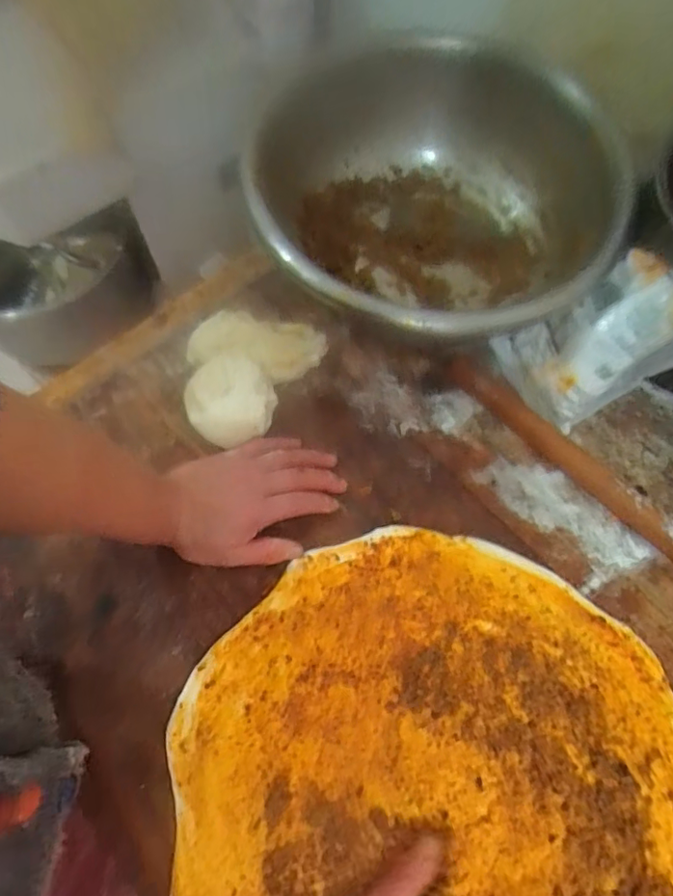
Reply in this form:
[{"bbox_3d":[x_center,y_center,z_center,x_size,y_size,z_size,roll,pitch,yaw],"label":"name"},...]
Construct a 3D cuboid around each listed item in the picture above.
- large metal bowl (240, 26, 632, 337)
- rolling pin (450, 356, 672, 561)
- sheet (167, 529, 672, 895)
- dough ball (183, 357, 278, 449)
[{"bbox_3d":[0.108,-0.217,0.517,0.322,0.125,0.298,1,69,-3],"label":"large metal bowl"},{"bbox_3d":[0.279,0.076,0.454,0.464,0.023,0.024,43,73,13],"label":"rolling pin"},{"bbox_3d":[0.083,0.251,0.397,0.383,0.009,0.352,38,72,11],"label":"sheet"},{"bbox_3d":[-0.095,-0.040,0.492,0.075,0.053,0.072,1,69,-3],"label":"dough ball"}]

